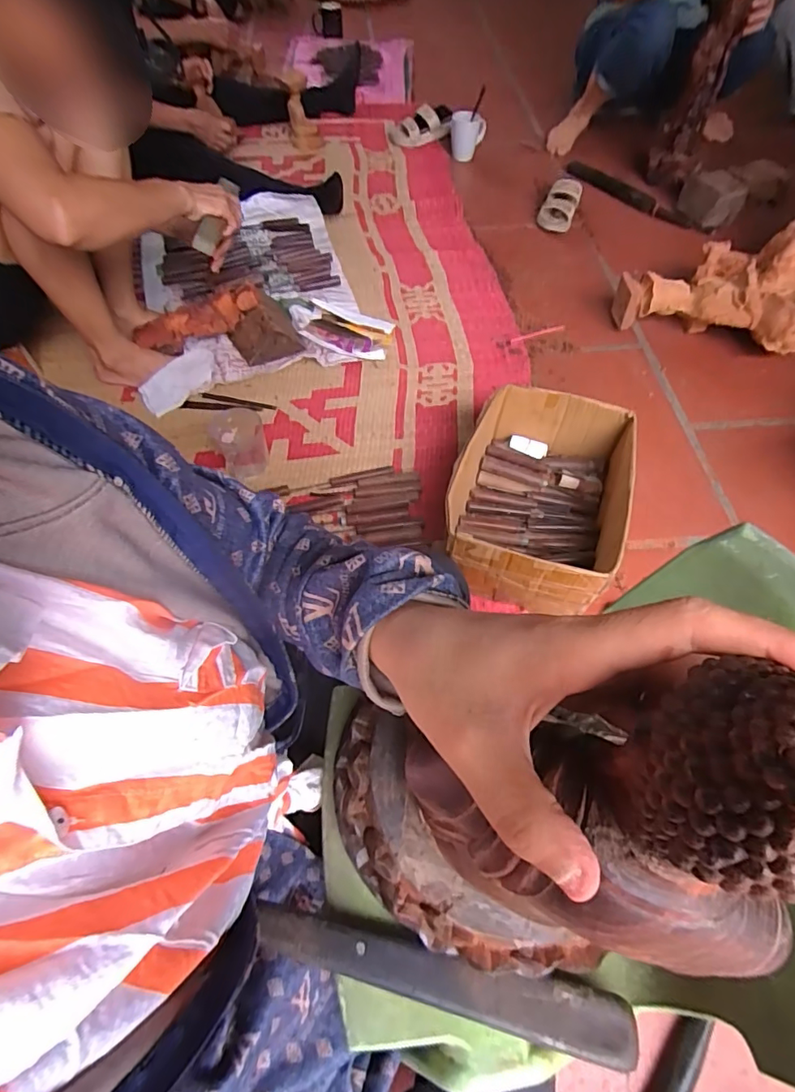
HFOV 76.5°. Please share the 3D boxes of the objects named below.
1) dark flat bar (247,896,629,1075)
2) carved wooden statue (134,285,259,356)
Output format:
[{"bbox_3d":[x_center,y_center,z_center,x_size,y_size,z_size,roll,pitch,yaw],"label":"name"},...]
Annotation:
[{"bbox_3d":[0.030,0.310,0.359,0.269,0.022,0.036,11,60,6],"label":"dark flat bar"},{"bbox_3d":[-0.393,-0.444,1.001,0.244,0.073,0.051,-25,63,-14],"label":"carved wooden statue"}]

